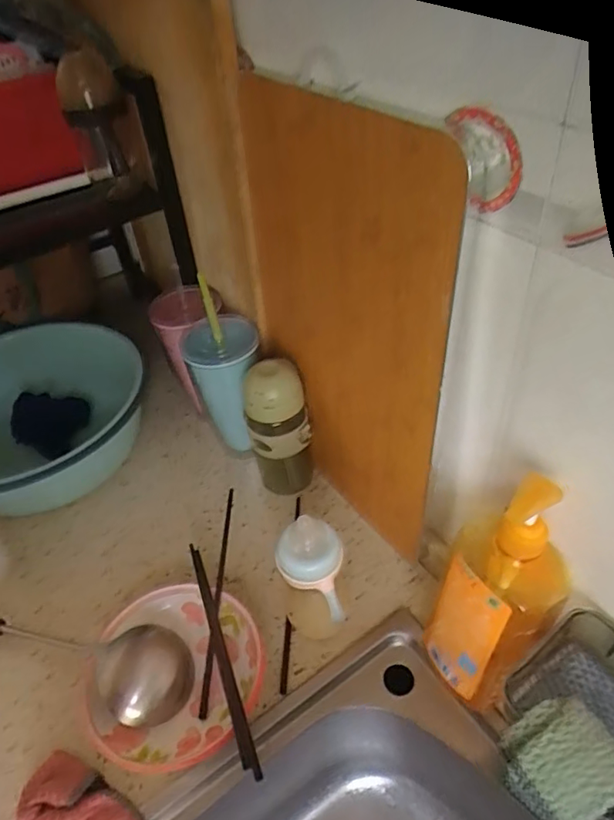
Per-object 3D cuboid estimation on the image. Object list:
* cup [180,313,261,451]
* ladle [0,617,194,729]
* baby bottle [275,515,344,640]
[{"bbox_3d":[-0.103,-0.022,0.756,0.087,0.218,0.085,-3,45,3],"label":"cup"},{"bbox_3d":[-0.278,0.248,0.612,0.339,0.059,0.096,13,48,18],"label":"ladle"},{"bbox_3d":[0.006,0.180,0.565,0.065,0.177,0.068,-5,45,1],"label":"baby bottle"}]

